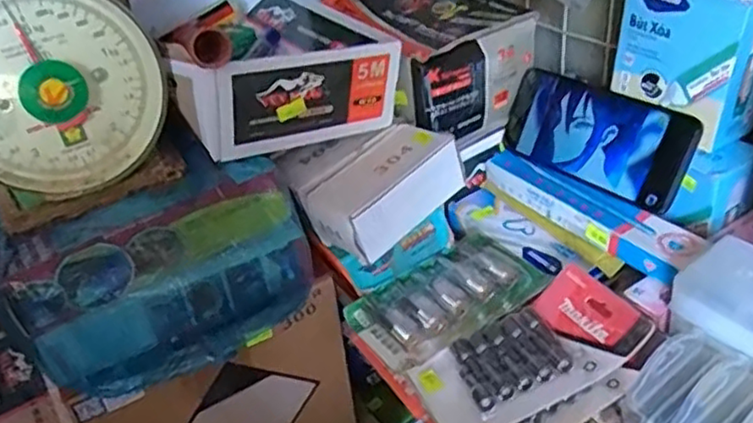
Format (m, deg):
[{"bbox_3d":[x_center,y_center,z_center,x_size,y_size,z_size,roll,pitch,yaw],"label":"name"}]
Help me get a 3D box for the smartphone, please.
[{"bbox_3d":[0.172,-0.062,0.542,0.016,0.074,0.171,9,17,-42],"label":"smartphone"}]

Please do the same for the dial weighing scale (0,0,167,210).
[{"bbox_3d":[-0.242,-0.116,0.461,0.143,0.195,0.172,-24,38,-22],"label":"dial weighing scale"}]

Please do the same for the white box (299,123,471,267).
[{"bbox_3d":[0.003,-0.019,0.524,0.118,0.050,0.079,-37,41,-21],"label":"white box"}]

